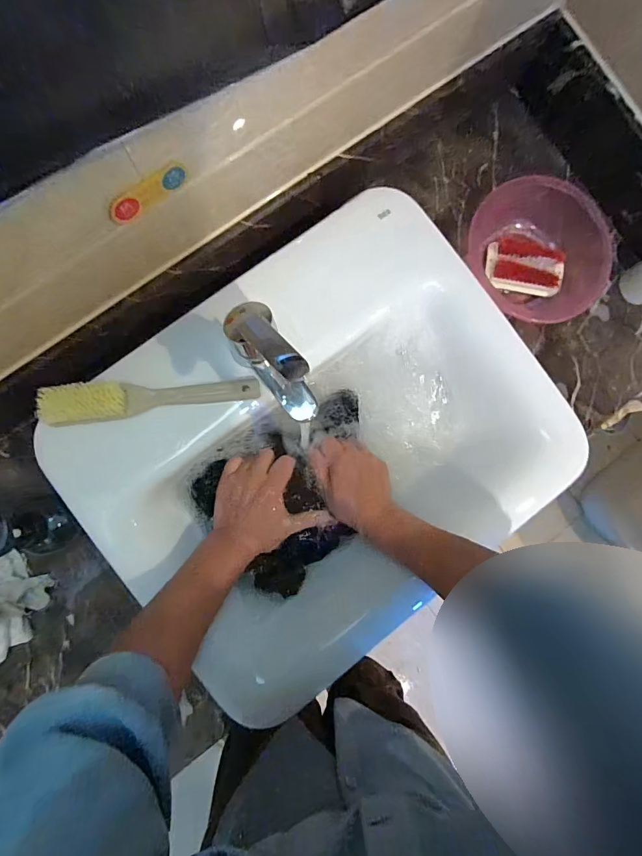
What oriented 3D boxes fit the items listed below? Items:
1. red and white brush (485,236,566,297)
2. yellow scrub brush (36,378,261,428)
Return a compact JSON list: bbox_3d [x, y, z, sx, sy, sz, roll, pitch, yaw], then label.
[{"bbox_3d":[0.303,-0.239,0.579,0.114,0.037,0.076,16,87,-4],"label":"red and white brush"},{"bbox_3d":[-0.186,-0.034,0.440,0.231,0.038,0.044,-7,88,-5],"label":"yellow scrub brush"}]

